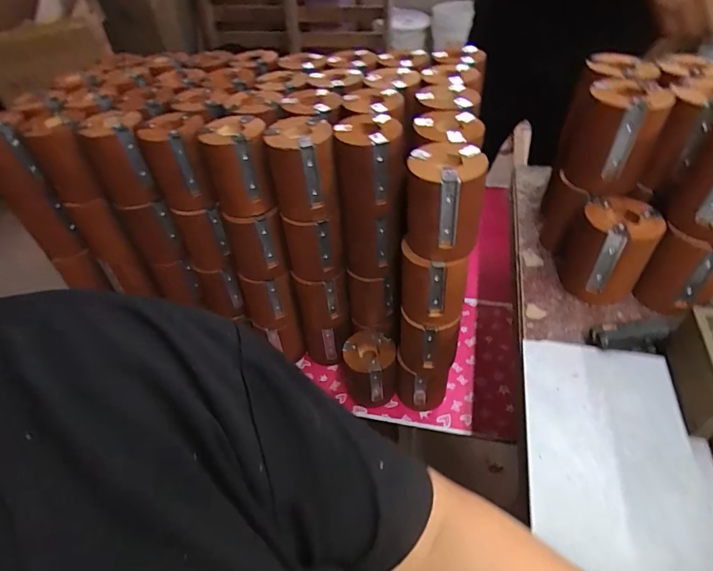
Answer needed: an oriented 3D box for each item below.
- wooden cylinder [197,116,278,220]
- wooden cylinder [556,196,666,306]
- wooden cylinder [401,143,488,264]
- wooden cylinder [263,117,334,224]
[{"bbox_3d":[-0.146,-0.150,0.558,0.076,0.099,0.083,-9,44,-4],"label":"wooden cylinder"},{"bbox_3d":[0.288,-0.040,0.509,0.083,0.099,0.083,23,52,25],"label":"wooden cylinder"},{"bbox_3d":[0.093,-0.090,0.473,0.076,0.100,0.076,0,44,5],"label":"wooden cylinder"},{"bbox_3d":[-0.062,-0.144,0.543,0.080,0.102,0.076,-5,44,1],"label":"wooden cylinder"}]

